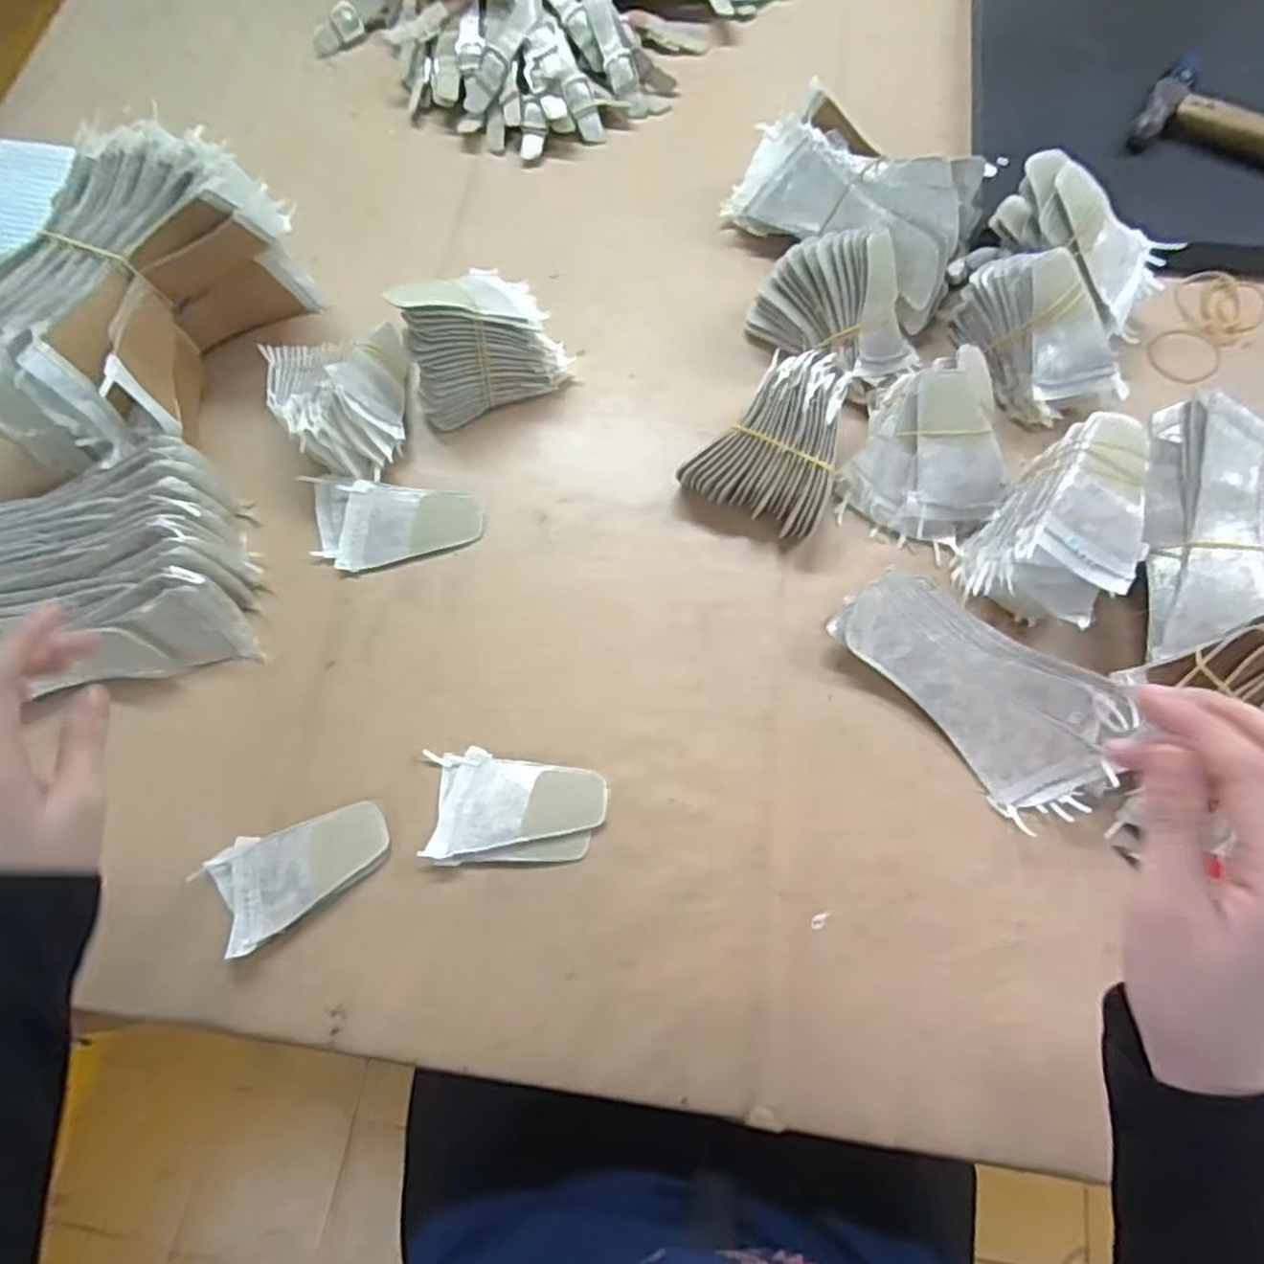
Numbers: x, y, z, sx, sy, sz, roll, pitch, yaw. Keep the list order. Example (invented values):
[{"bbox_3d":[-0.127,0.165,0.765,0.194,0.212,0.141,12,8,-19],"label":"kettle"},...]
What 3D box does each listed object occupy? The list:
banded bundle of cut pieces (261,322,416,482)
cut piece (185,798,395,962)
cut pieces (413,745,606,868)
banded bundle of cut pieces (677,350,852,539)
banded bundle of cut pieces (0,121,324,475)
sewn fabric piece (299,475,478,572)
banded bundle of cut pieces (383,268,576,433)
[{"bbox_3d":[-0.205,-0.163,0.521,0.090,0.060,0.107,-12,70,-1],"label":"banded bundle of cut pieces"},{"bbox_3d":[-0.194,0.132,0.431,0.100,0.010,0.061,-33,72,-9],"label":"cut piece"},{"bbox_3d":[-0.067,0.103,0.438,0.101,0.011,0.063,1,70,3],"label":"cut pieces"},{"bbox_3d":[0.097,-0.125,0.490,0.089,0.060,0.100,28,74,12],"label":"banded bundle of cut pieces"},{"bbox_3d":[-0.350,-0.225,0.522,0.147,0.113,0.225,20,72,10],"label":"banded bundle of cut pieces"},{"bbox_3d":[-0.164,-0.071,0.508,0.115,0.015,0.060,7,71,5],"label":"sewn fabric piece"},{"bbox_3d":[-0.108,-0.207,0.519,0.112,0.085,0.073,-27,71,-7],"label":"banded bundle of cut pieces"}]

